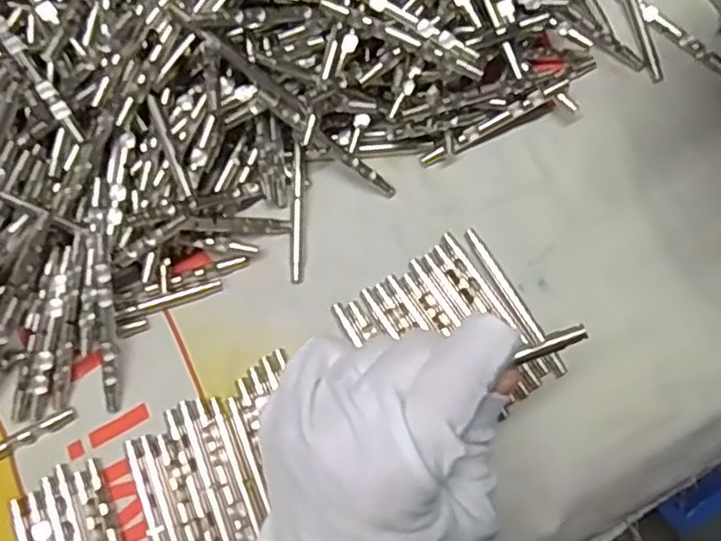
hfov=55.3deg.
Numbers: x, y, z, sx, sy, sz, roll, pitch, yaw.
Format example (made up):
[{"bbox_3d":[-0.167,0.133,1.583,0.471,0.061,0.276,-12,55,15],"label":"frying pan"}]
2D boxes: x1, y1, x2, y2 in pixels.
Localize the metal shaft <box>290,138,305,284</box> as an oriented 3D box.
[{"bbox_3d":[-0.027,-0.025,0.288,0.005,0.006,0.059,1,76,-2],"label":"metal shaft"}]

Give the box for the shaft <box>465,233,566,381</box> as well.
[{"bbox_3d":[0.063,0.012,0.279,0.008,0.004,0.069,-28,79,-9],"label":"shaft"}]

